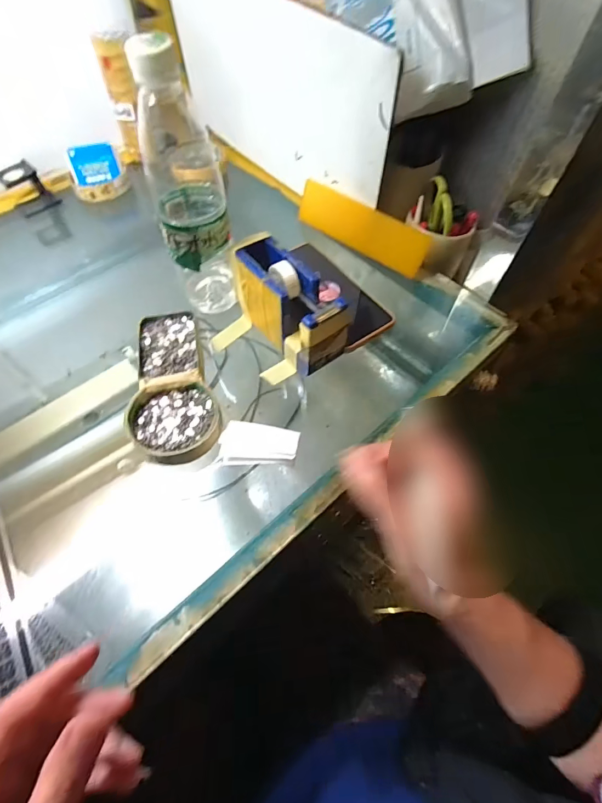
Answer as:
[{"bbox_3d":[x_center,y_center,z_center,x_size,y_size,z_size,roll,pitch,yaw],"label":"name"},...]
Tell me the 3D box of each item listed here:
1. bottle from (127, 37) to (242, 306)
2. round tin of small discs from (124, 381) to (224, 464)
[{"bbox_3d":[-0.100,-0.180,0.347,0.061,0.228,0.065,-12,60,-6],"label":"bottle"},{"bbox_3d":[-0.114,0.020,0.344,0.081,0.013,0.075,0,59,1],"label":"round tin of small discs"}]

